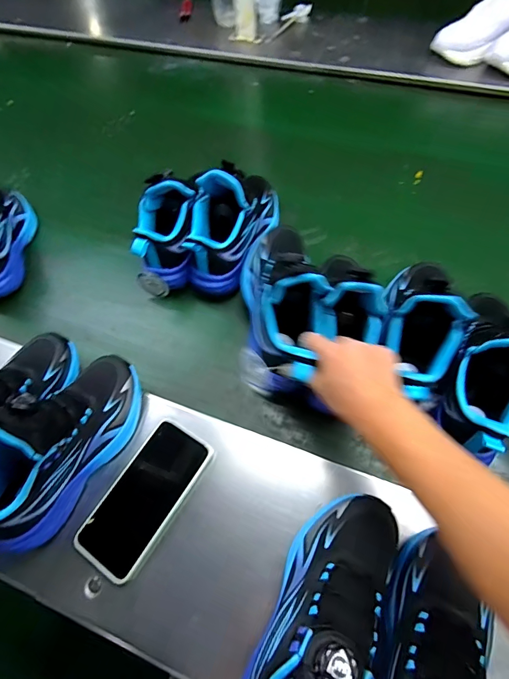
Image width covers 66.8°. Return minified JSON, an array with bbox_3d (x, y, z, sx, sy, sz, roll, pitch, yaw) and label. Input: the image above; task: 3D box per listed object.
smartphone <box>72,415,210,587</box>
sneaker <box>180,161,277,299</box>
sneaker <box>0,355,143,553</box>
[{"bbox_3d":[-0.121,0.175,0.432,0.077,0.018,0.162,29,67,16],"label":"smartphone"},{"bbox_3d":[-0.033,-0.185,0.552,0.084,0.137,0.198,19,65,12],"label":"sneaker"},{"bbox_3d":[-0.213,0.113,0.414,0.079,0.157,0.228,29,67,16],"label":"sneaker"}]

